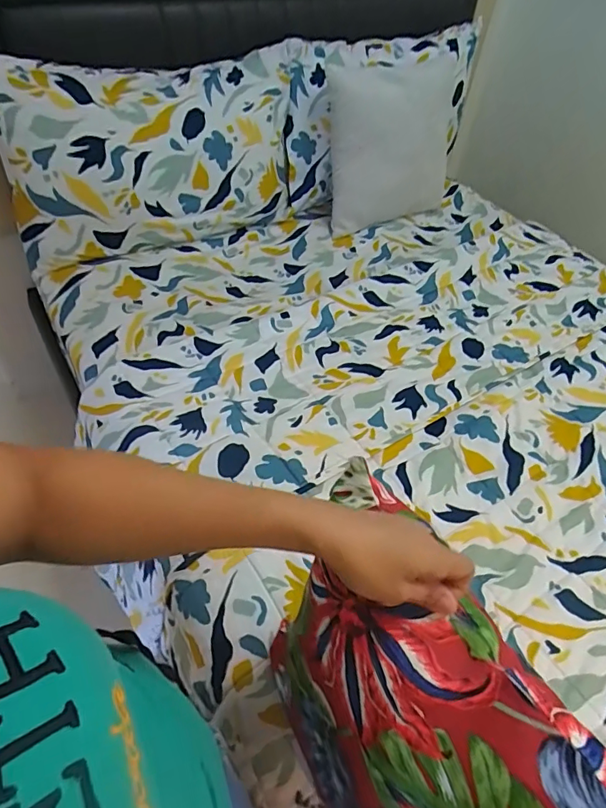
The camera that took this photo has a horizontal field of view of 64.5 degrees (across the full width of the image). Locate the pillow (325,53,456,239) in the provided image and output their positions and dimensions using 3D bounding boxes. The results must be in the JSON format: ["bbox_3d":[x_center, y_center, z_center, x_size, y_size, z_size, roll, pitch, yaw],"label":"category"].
[{"bbox_3d":[0.233,-0.661,1.254,0.348,0.359,0.119,-22,57,-20],"label":"pillow"}]

